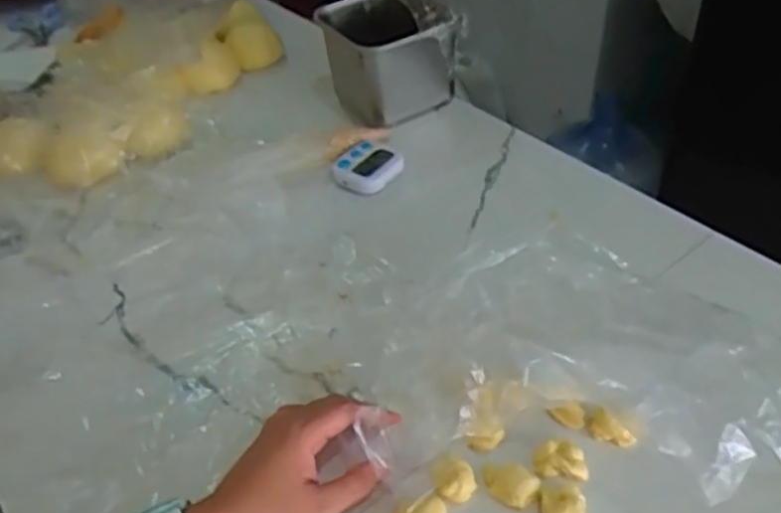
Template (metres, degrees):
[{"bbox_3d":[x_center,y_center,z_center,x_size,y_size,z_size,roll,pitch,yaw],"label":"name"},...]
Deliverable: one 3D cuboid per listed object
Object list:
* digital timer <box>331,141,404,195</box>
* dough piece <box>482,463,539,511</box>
[{"bbox_3d":[-0.025,-0.093,0.743,0.070,0.026,0.057,-33,49,-26],"label":"digital timer"},{"bbox_3d":[0.080,0.153,0.469,0.037,0.014,0.023,8,43,14],"label":"dough piece"}]

